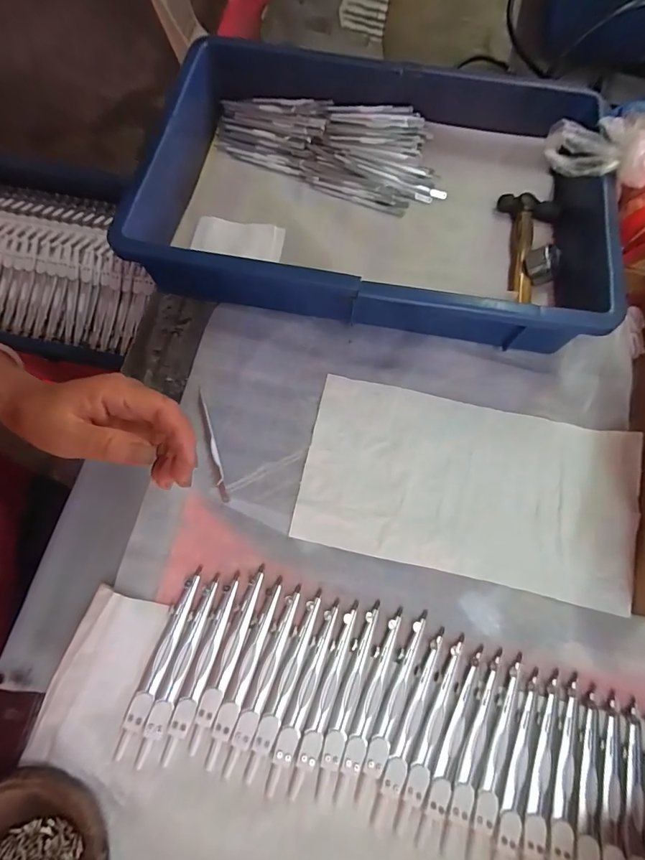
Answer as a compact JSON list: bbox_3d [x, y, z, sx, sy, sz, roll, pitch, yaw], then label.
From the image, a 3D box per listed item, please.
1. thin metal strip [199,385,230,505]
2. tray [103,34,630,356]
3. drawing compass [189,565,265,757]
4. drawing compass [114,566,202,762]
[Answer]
[{"bbox_3d":[-0.097,0.013,0.364,0.007,0.005,0.103,-16,72,-4],"label":"thin metal strip"},{"bbox_3d":[0.054,-0.235,0.406,0.438,0.072,0.281,11,72,5],"label":"tray"},{"bbox_3d":[-0.071,0.167,0.309,0.013,0.010,0.126,16,72,6],"label":"drawing compass"},{"bbox_3d":[-0.120,0.168,0.305,0.014,0.007,0.128,15,72,6],"label":"drawing compass"}]

